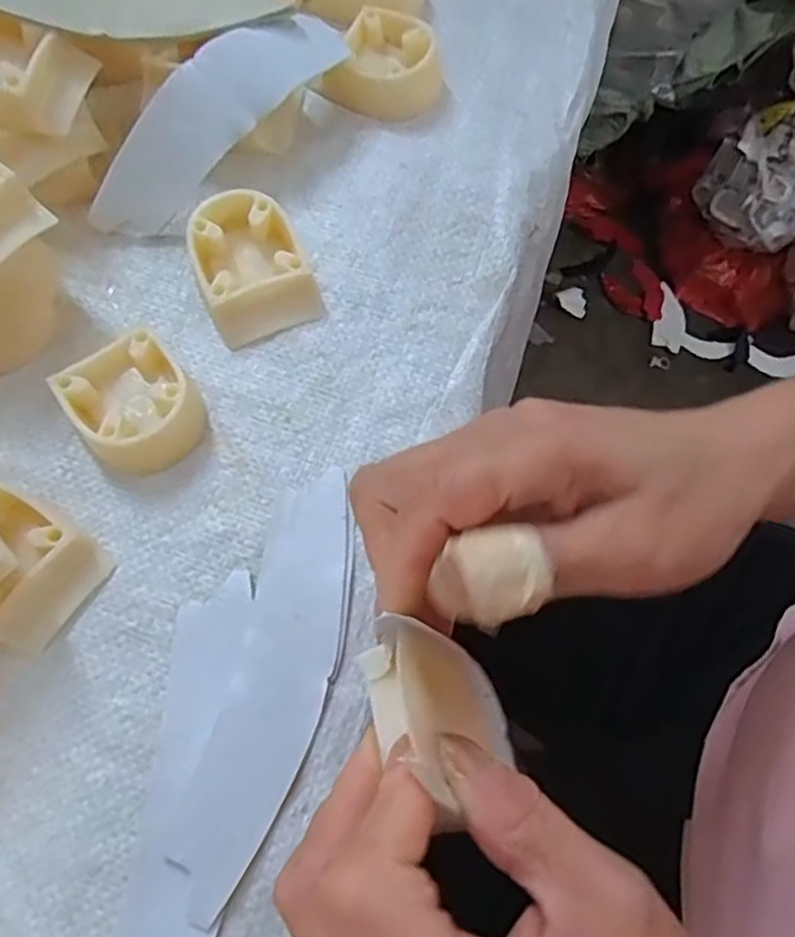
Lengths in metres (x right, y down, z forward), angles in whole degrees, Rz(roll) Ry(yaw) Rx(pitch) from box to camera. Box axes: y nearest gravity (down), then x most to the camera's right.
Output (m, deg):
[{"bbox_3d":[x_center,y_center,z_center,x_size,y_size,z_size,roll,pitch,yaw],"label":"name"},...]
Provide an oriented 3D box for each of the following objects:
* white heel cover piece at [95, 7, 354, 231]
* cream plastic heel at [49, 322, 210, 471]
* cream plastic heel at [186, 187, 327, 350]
[{"bbox_3d":[-0.078,-0.153,0.306,0.132,0.044,0.027,-39,75,-13],"label":"white heel cover piece"},{"bbox_3d":[-0.104,-0.026,0.277,0.045,0.021,0.050,-37,75,-13],"label":"cream plastic heel"},{"bbox_3d":[-0.063,-0.086,0.297,0.046,0.025,0.056,-22,72,-9],"label":"cream plastic heel"}]

